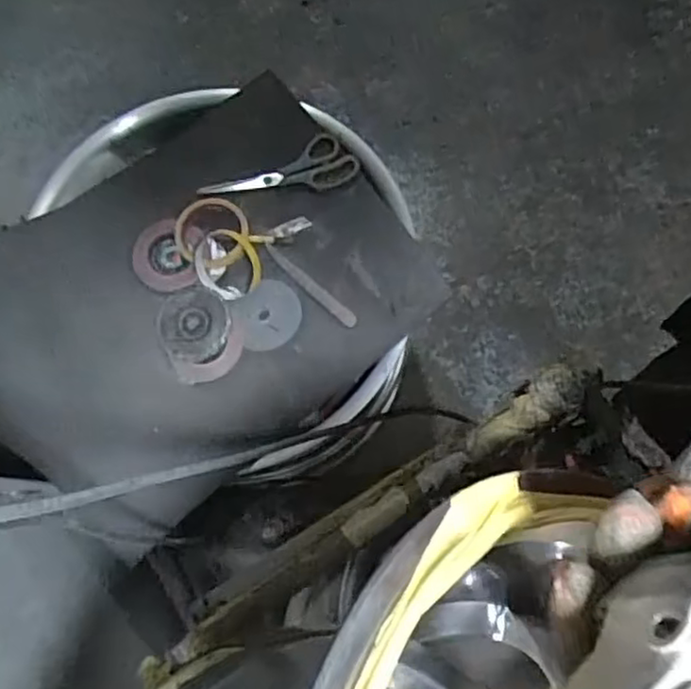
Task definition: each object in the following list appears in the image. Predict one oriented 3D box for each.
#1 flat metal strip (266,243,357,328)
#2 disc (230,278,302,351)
[{"bbox_3d":[-0.045,-0.072,0.814,0.146,0.006,0.018,41,80,10],"label":"flat metal strip"},{"bbox_3d":[-0.091,-0.035,0.805,0.077,0.006,0.077,0,81,-3],"label":"disc"}]

